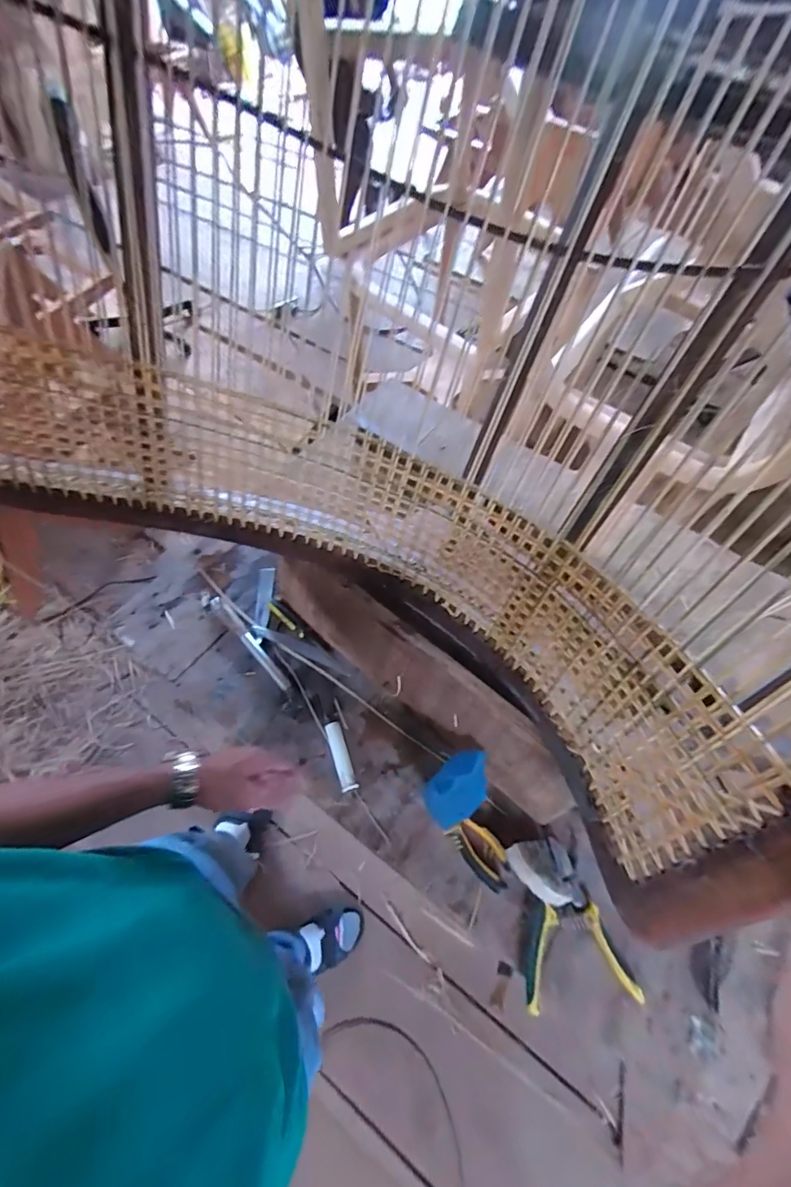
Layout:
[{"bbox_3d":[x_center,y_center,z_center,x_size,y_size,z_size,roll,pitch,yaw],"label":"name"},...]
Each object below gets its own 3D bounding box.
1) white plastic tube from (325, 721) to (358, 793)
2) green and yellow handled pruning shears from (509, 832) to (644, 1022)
[{"bbox_3d":[-0.078,0.233,0.672,0.022,0.022,0.098,-18,66,-11],"label":"white plastic tube"},{"bbox_3d":[0.204,0.404,0.585,0.125,0.032,0.172,-9,64,-7],"label":"green and yellow handled pruning shears"}]

